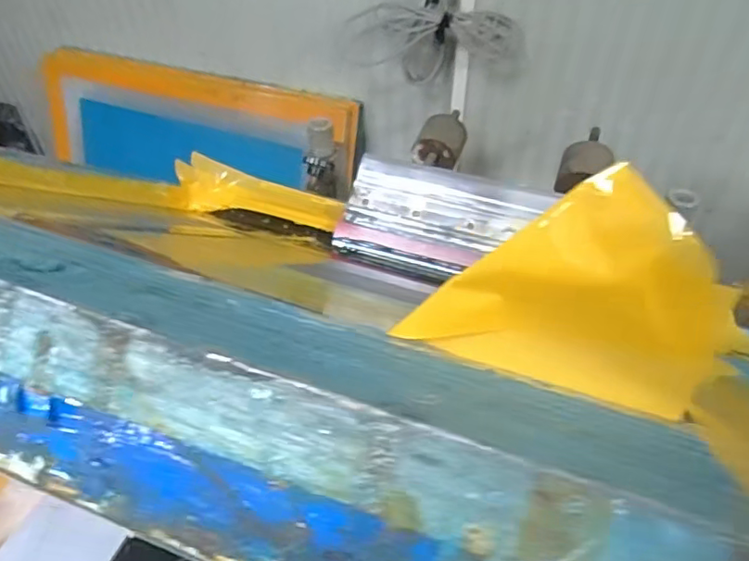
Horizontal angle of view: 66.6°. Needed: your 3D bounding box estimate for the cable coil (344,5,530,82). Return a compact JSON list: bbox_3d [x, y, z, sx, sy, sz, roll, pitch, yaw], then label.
[{"bbox_3d":[0.097,-0.421,1.018,0.326,0.135,0.069,11,47,13],"label":"cable coil"}]

